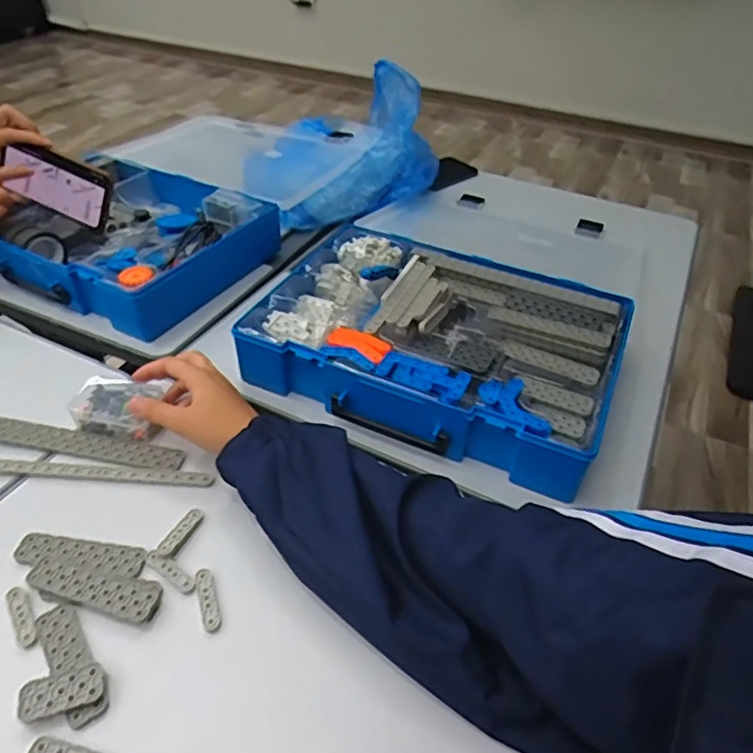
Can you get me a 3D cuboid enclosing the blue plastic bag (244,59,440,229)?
[{"bbox_3d":[-0.065,-0.380,0.936,0.300,0.125,0.303,-11,44,-15],"label":"blue plastic bag"}]

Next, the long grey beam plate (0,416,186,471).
[{"bbox_3d":[-0.275,0.060,0.538,0.198,0.006,0.032,9,44,6],"label":"long grey beam plate"}]

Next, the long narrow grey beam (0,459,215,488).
[{"bbox_3d":[-0.244,0.085,0.514,0.195,0.007,0.016,3,44,0],"label":"long narrow grey beam"}]

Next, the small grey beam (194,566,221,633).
[{"bbox_3d":[-0.126,0.166,0.433,0.013,0.004,0.048,-14,47,-17],"label":"small grey beam"}]

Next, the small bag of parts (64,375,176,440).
[{"bbox_3d":[-0.246,0.025,0.555,0.086,0.023,0.061,9,44,7],"label":"small bag of parts"}]

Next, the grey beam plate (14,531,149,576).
[{"bbox_3d":[-0.231,0.139,0.455,0.102,0.006,0.027,8,44,5],"label":"grey beam plate"}]

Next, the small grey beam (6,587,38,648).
[{"bbox_3d":[-0.256,0.172,0.419,0.014,0.005,0.048,-25,51,-26],"label":"small grey beam"}]

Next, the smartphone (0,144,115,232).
[{"bbox_3d":[-0.401,-0.244,0.744,0.141,0.080,0.018,25,20,4],"label":"smartphone"}]

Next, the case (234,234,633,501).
[{"bbox_3d":[0.068,-0.045,0.623,0.364,0.058,0.268,20,47,17],"label":"case"}]

